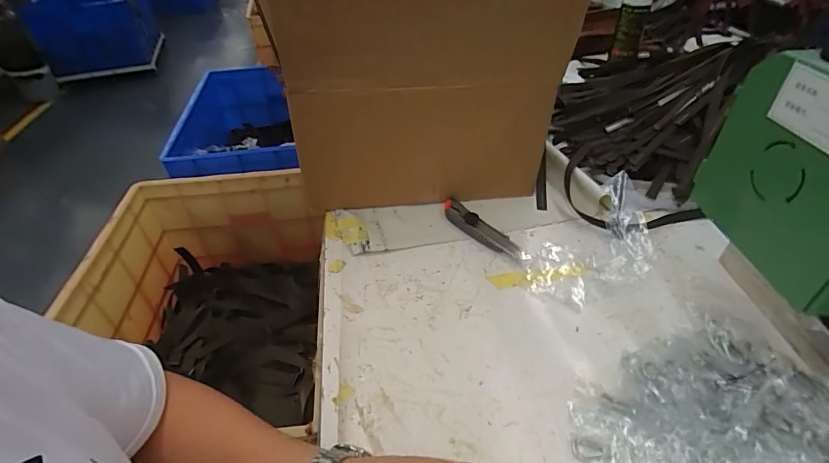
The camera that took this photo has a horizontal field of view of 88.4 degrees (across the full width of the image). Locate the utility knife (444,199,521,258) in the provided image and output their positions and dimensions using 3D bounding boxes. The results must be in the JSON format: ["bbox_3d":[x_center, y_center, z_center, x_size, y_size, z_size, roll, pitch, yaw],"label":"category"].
[{"bbox_3d":[0.095,-0.005,0.634,0.039,0.020,0.144,-32,48,-29],"label":"utility knife"}]

